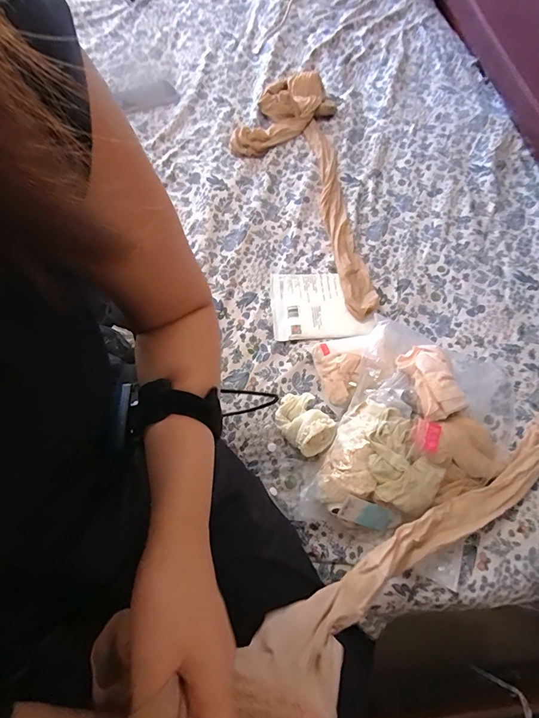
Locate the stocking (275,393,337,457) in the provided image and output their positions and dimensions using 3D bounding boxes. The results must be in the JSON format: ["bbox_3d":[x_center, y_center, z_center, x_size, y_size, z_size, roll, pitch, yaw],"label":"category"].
[{"bbox_3d":[0.050,0.088,0.560,0.065,0.042,0.088,-38,74,-17],"label":"stocking"}]

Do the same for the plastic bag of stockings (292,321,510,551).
[{"bbox_3d":[0.212,0.110,0.531,0.228,0.078,0.325,27,64,11],"label":"plastic bag of stockings"}]

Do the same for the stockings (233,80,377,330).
[{"bbox_3d":[0.049,-0.375,0.803,0.235,0.034,0.683,0,62,-3],"label":"stockings"}]

